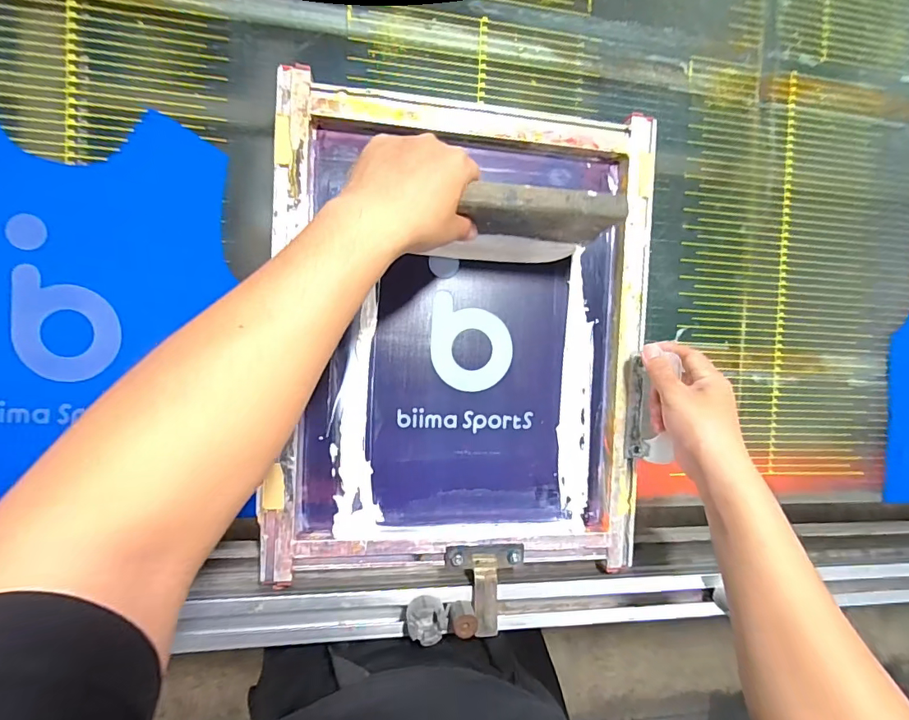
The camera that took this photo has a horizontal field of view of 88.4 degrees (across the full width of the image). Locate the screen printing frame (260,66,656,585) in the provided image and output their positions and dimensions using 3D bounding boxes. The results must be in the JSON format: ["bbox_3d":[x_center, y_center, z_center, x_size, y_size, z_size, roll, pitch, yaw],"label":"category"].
[{"bbox_3d":[0.014,-0.019,0.500,0.389,0.033,0.479,2,91,-9],"label":"screen printing frame"}]

